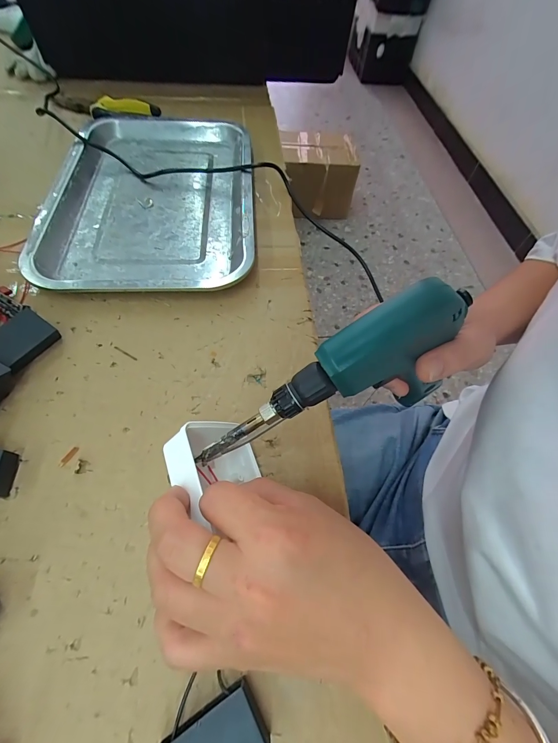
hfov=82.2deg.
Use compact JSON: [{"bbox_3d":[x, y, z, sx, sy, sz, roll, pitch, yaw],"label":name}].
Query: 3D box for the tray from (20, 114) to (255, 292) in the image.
[{"bbox_3d":[-0.136,-0.200,0.358,0.209,0.021,0.303,-2,61,-5],"label":"tray"}]

